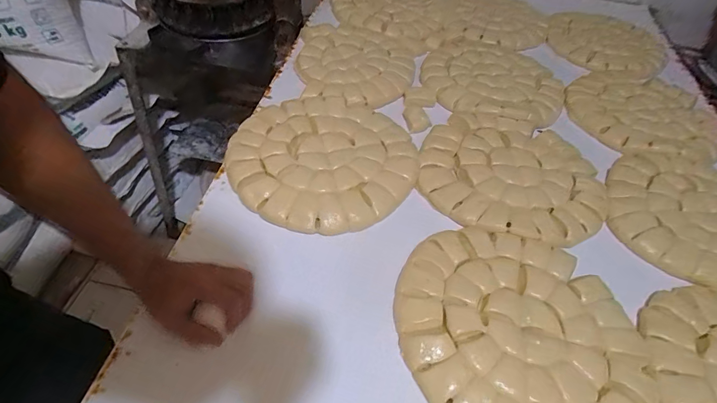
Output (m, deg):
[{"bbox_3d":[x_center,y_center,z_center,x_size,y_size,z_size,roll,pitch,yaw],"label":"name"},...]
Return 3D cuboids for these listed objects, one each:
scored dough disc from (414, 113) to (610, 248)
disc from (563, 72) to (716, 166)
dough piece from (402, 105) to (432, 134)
[{"bbox_3d":[0.264,-0.056,0.680,0.306,0.016,0.278,12,52,4],"label":"scored dough disc"},{"bbox_3d":[0.607,-0.195,0.833,0.312,0.016,0.303,3,51,-3],"label":"disc"},{"bbox_3d":[0.113,-0.161,0.766,0.043,0.018,0.067,-10,53,-13],"label":"dough piece"}]

